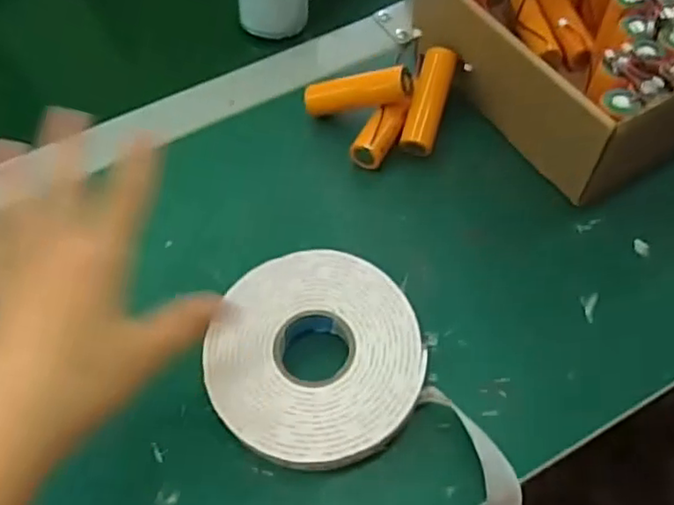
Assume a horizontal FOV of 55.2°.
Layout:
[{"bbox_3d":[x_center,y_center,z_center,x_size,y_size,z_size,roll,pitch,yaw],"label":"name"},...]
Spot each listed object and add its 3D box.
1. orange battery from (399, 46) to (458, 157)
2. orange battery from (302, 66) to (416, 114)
[{"bbox_3d":[0.062,-0.100,0.431,0.022,0.020,0.071,16,87,11],"label":"orange battery"},{"bbox_3d":[0.012,-0.104,0.423,0.072,0.024,0.020,-6,55,27],"label":"orange battery"}]

